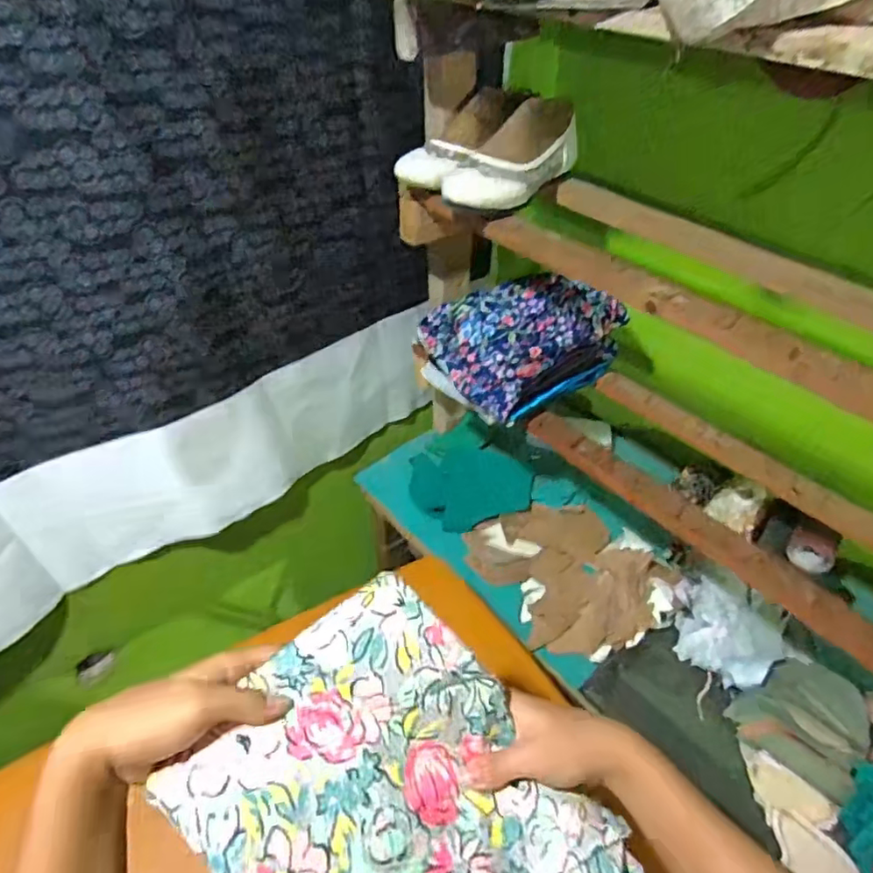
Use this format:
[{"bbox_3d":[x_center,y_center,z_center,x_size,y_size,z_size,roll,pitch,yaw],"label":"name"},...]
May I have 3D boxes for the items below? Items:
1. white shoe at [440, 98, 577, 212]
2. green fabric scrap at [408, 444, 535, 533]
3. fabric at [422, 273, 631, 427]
[{"bbox_3d":[0.092,-0.333,0.674,0.076,0.083,0.212,22,47,22],"label":"white shoe"},{"bbox_3d":[0.061,0.083,1.018,0.202,0.025,0.172,-10,44,-12],"label":"green fabric scrap"},{"bbox_3d":[0.128,-0.148,0.810,0.260,0.103,0.202,-18,46,-20],"label":"fabric"}]

